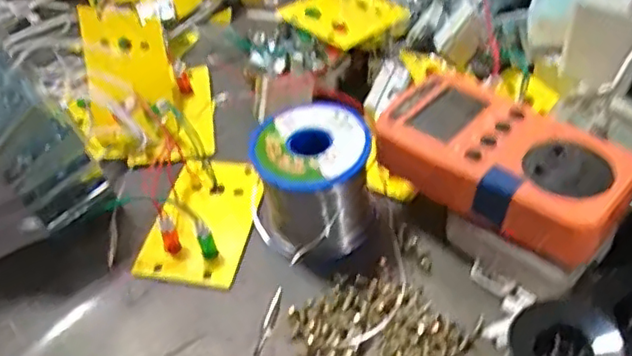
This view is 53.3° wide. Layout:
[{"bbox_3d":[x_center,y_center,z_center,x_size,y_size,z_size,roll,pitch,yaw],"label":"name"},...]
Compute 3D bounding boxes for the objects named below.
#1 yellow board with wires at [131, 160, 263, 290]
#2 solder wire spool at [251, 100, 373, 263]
[{"bbox_3d":[-0.067,0.019,0.381,0.057,0.026,0.094,6,47,12],"label":"yellow board with wires"},{"bbox_3d":[-0.001,0.000,0.359,0.061,0.061,0.062,-17,47,-9],"label":"solder wire spool"}]

